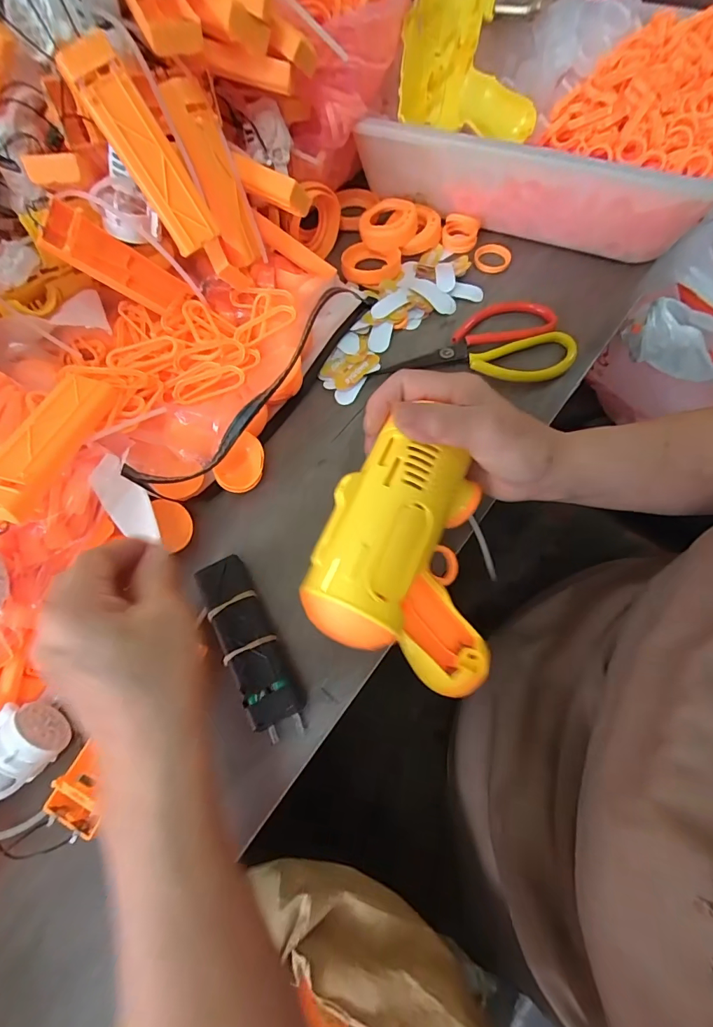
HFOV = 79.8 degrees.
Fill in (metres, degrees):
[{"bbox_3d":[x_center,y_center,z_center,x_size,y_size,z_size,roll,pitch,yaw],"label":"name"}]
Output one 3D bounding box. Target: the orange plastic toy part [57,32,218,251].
[{"bbox_3d":[-0.137,-0.234,0.276,0.032,0.112,0.019,-42,34,-15],"label":"orange plastic toy part"}]

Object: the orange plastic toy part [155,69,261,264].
[{"bbox_3d":[-0.104,-0.249,0.320,0.032,0.110,0.024,-28,40,-9],"label":"orange plastic toy part"}]

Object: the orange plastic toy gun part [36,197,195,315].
[{"bbox_3d":[-0.180,-0.190,0.330,0.025,0.103,0.031,-33,63,30],"label":"orange plastic toy gun part"}]

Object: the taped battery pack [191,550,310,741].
[{"bbox_3d":[-0.069,0.081,0.273,0.031,0.022,0.117,-27,68,-9],"label":"taped battery pack"}]

